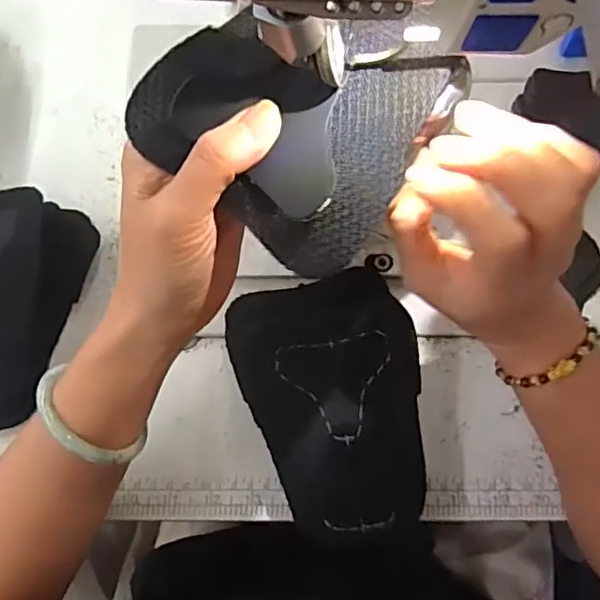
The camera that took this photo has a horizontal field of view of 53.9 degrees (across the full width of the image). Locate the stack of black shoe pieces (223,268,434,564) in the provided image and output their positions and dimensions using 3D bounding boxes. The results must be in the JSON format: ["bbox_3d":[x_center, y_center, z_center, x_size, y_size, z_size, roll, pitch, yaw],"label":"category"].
[{"bbox_3d":[0.022,0.073,0.361,0.108,0.042,0.164,-8,75,-3],"label":"stack of black shoe pieces"}]

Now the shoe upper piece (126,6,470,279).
[{"bbox_3d":[-0.005,-0.071,0.232,0.100,0.032,0.091,28,76,7],"label":"shoe upper piece"}]

